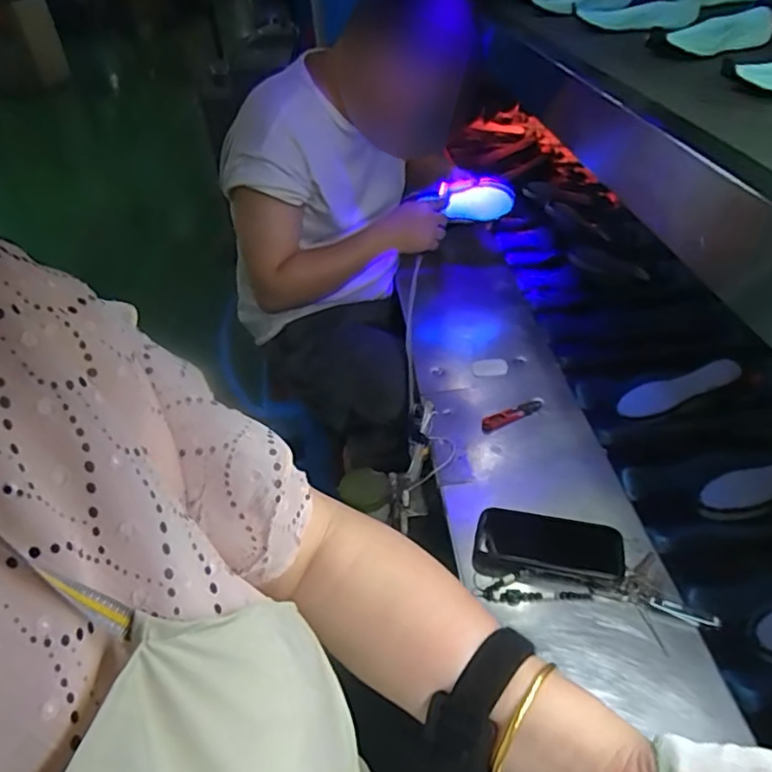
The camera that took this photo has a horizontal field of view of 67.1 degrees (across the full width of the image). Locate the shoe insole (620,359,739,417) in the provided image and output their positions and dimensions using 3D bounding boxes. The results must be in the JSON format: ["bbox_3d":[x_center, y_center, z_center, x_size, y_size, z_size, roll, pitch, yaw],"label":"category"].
[{"bbox_3d":[0.453,0.005,0.908,0.176,0.016,0.055,-23,36,19],"label":"shoe insole"}]

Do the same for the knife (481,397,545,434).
[{"bbox_3d":[0.192,0.043,0.879,0.110,0.019,0.026,-20,46,-17],"label":"knife"}]

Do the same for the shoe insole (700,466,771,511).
[{"bbox_3d":[0.509,0.125,0.774,0.169,0.007,0.050,-19,59,11],"label":"shoe insole"}]

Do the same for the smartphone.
[{"bbox_3d":[0.191,0.190,0.686,0.166,0.012,0.092,4,39,15],"label":"smartphone"}]

